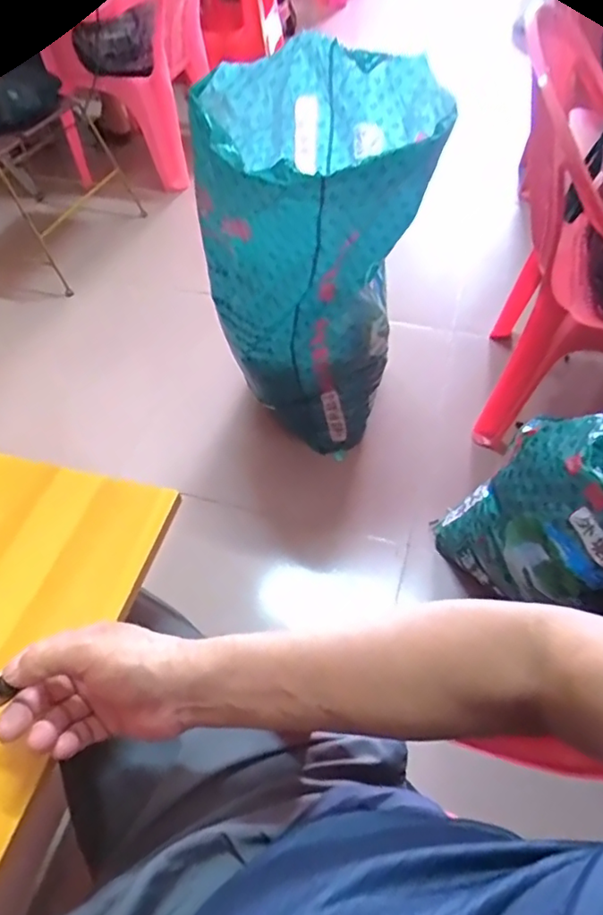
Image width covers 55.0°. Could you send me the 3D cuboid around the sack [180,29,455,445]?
[{"bbox_3d":[0.038,-0.320,0.999,0.324,0.599,0.318,10,54,12],"label":"sack"}]

